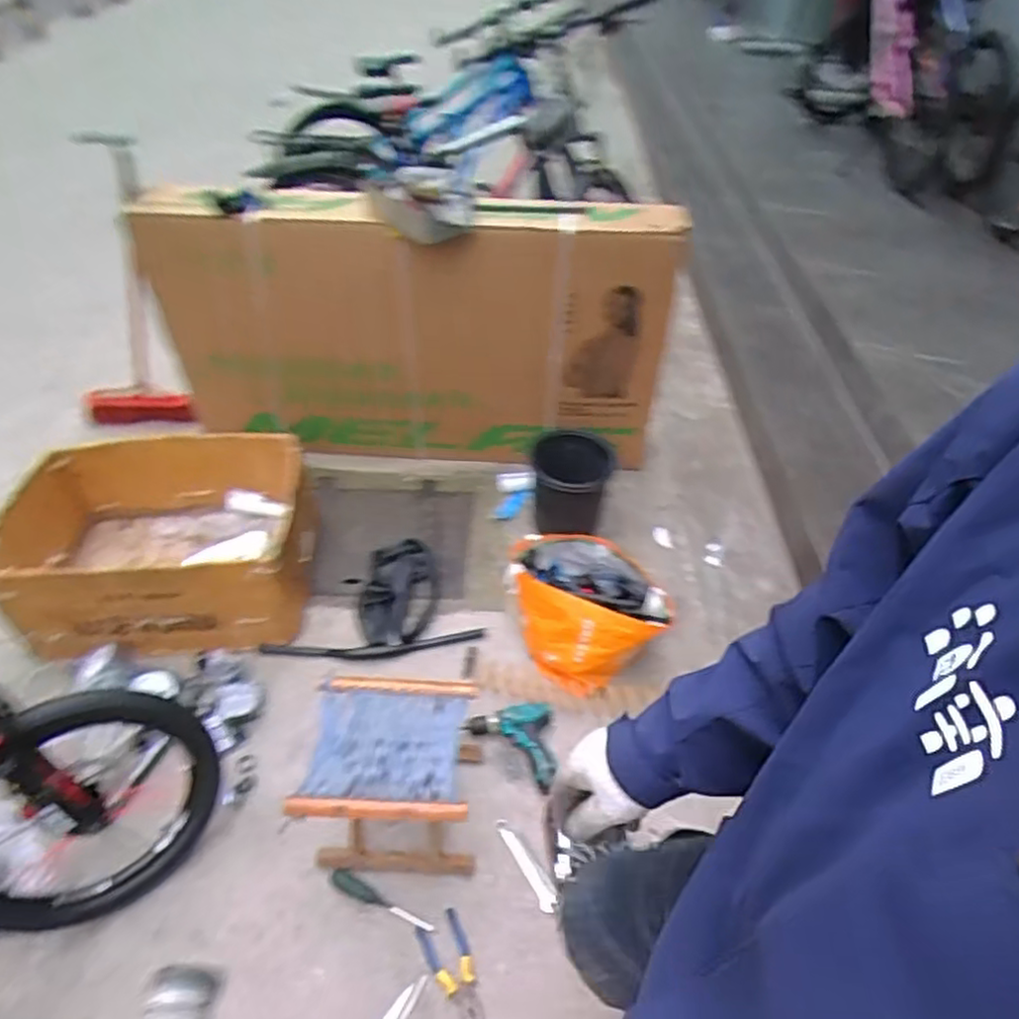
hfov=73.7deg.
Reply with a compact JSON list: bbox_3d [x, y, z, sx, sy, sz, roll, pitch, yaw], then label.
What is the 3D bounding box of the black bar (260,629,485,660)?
[{"bbox_3d":[-0.329,0.339,1.661,0.529,0.041,0.065,-3,45,-6],"label":"black bar"}]

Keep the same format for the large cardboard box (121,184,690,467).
[{"bbox_3d":[-0.284,-0.473,1.888,1.364,0.750,0.196,8,44,4],"label":"large cardboard box"}]

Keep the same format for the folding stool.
[{"bbox_3d":[-0.221,0.510,1.303,0.287,0.263,0.257,2,45,-1],"label":"folding stool"}]

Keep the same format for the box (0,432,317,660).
[{"bbox_3d":[-0.841,0.073,1.660,0.653,0.270,0.447,-4,46,-8],"label":"box"}]

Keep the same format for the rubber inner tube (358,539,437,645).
[{"bbox_3d":[-0.291,0.202,1.771,0.196,0.086,0.319,-2,45,-5],"label":"rubber inner tube"}]

